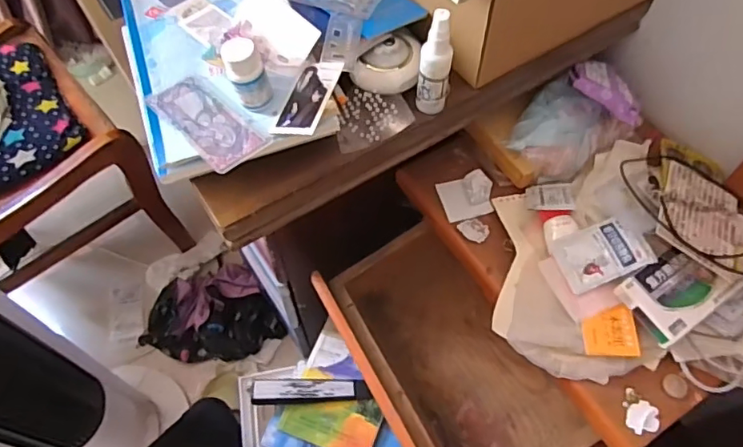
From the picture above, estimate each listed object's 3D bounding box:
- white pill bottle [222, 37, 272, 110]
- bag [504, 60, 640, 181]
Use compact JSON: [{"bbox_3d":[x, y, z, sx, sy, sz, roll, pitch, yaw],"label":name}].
[{"bbox_3d":[-0.115,-0.138,0.507,0.034,0.064,0.028,-13,59,-7],"label":"white pill bottle"},{"bbox_3d":[0.264,-0.140,0.687,0.190,0.094,0.111,-39,66,-21],"label":"bag"}]

